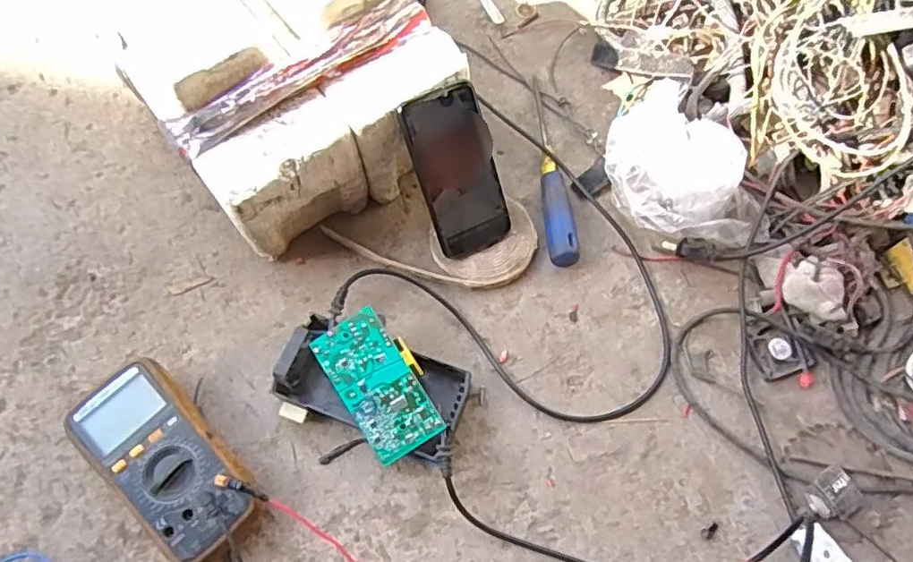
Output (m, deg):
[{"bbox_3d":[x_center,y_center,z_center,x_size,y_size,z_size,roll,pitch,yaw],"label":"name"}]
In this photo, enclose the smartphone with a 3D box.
[{"bbox_3d":[0.002,-0.102,0.601,0.078,0.163,0.009,-26,28,-13],"label":"smartphone"}]

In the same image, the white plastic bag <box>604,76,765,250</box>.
[{"bbox_3d":[0.233,-0.110,0.648,0.126,0.096,0.166,-16,68,-9],"label":"white plastic bag"}]

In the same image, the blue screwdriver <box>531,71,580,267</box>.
[{"bbox_3d":[0.105,-0.127,0.679,0.031,0.028,0.241,-1,66,-3],"label":"blue screwdriver"}]

